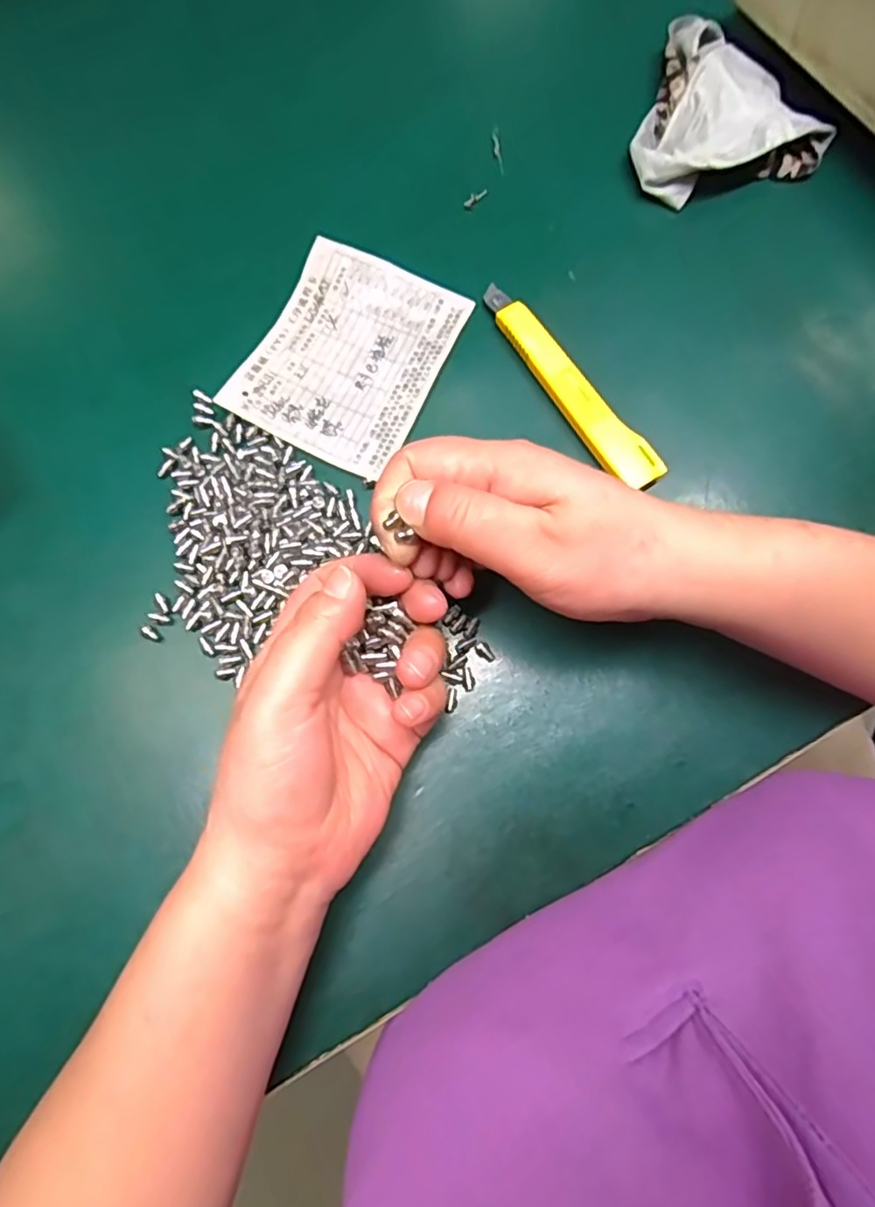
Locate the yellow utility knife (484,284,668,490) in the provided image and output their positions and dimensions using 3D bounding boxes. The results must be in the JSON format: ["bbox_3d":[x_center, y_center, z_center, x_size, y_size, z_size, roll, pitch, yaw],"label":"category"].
[{"bbox_3d":[0.063,-0.108,0.304,0.021,0.010,0.127,-32,78,-6],"label":"yellow utility knife"}]

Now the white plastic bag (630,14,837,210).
[{"bbox_3d":[0.159,-0.258,0.331,0.096,0.021,0.106,22,78,6],"label":"white plastic bag"}]

